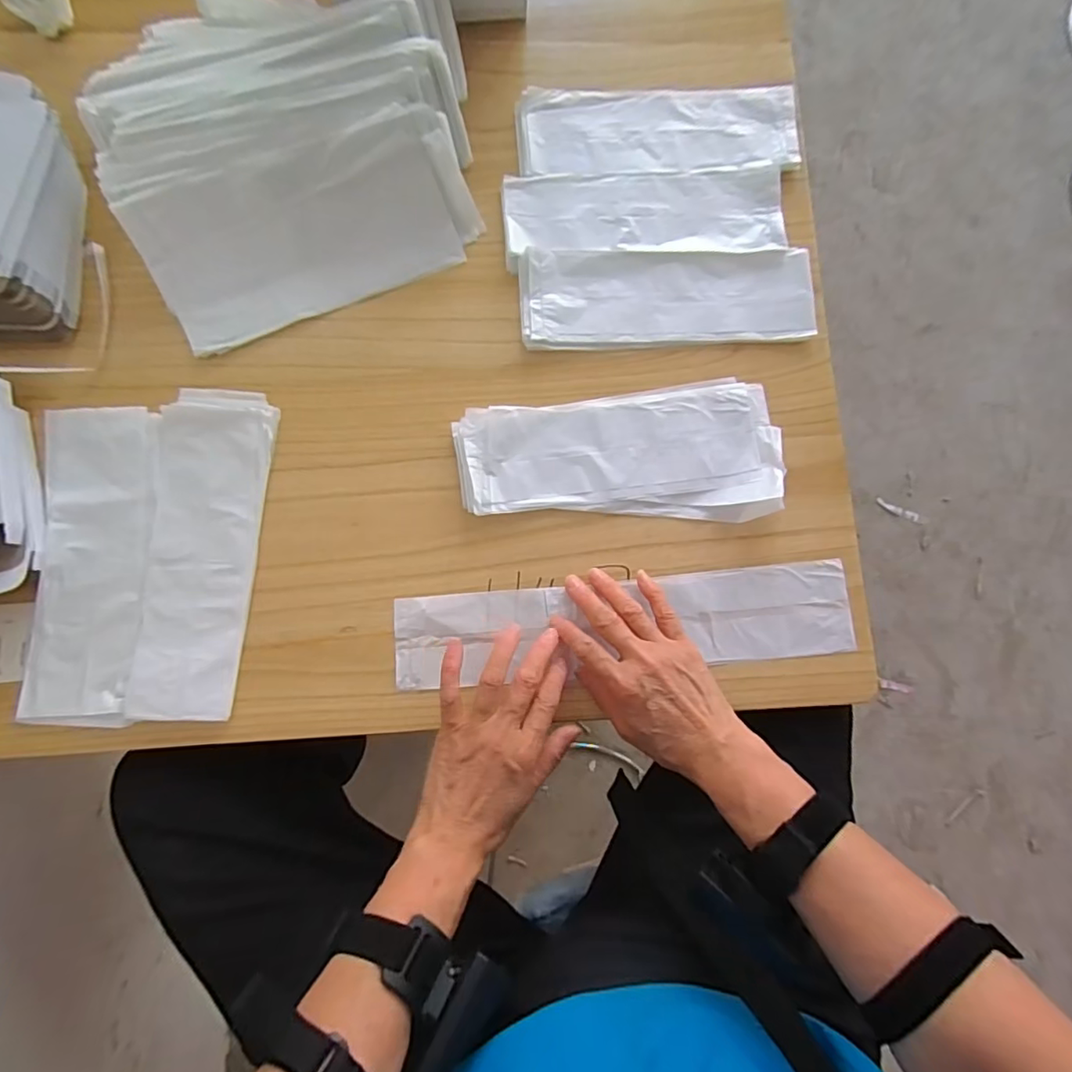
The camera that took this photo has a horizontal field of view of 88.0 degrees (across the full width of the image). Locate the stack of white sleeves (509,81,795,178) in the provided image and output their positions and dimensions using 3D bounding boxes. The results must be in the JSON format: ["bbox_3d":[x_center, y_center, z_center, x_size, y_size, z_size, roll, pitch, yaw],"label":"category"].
[{"bbox_3d":[0.112,-0.374,0.511,0.253,0.009,0.084,-1,83,-2],"label":"stack of white sleeves"}]

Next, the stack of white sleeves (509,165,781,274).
[{"bbox_3d":[0.096,-0.292,0.499,0.247,0.010,0.084,-4,83,-2],"label":"stack of white sleeves"}]

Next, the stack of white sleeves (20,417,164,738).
[{"bbox_3d":[-0.359,0.022,0.449,0.091,0.005,0.253,-1,83,-1],"label":"stack of white sleeves"}]

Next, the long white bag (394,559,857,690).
[{"bbox_3d":[0.071,0.070,0.446,0.361,0.008,0.076,-3,83,-2],"label":"long white bag"}]

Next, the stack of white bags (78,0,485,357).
[{"bbox_3d":[-0.202,-0.343,0.468,0.308,0.070,0.280,-22,84,-4],"label":"stack of white bags"}]

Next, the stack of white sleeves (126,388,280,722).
[{"bbox_3d":[-0.268,0.011,0.448,0.088,0.012,0.262,2,83,-1],"label":"stack of white sleeves"}]

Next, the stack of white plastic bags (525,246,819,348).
[{"bbox_3d":[0.115,-0.210,0.488,0.253,0.006,0.087,-2,83,-2],"label":"stack of white plastic bags"}]

